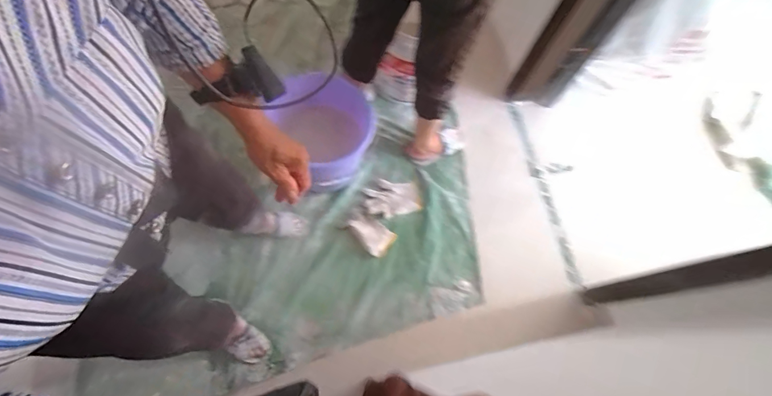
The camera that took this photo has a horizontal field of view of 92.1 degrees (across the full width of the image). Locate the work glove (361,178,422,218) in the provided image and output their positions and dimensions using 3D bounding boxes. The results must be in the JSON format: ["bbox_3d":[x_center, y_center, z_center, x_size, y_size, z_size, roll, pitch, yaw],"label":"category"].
[{"bbox_3d":[0.022,-0.005,1.355,0.201,0.039,0.144,-9,70,-10],"label":"work glove"}]

